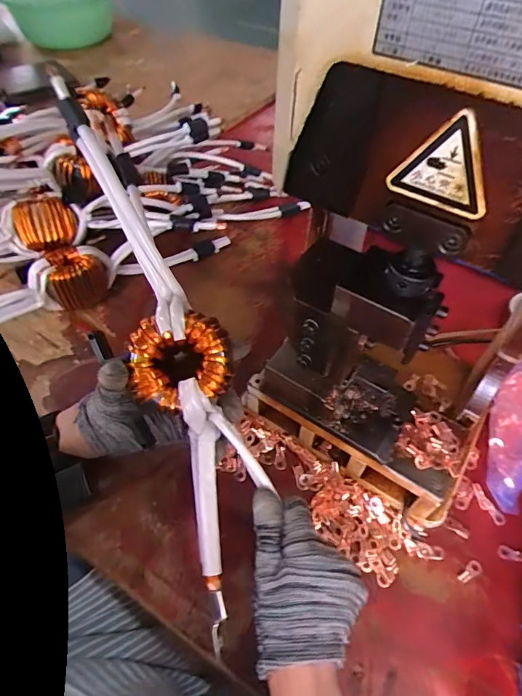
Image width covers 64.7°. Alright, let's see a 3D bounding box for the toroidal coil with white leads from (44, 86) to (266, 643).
[{"bbox_3d":[-0.066,-0.008,0.315,0.071,0.042,0.390,-18,87,-15],"label":"toroidal coil with white leads"}]

